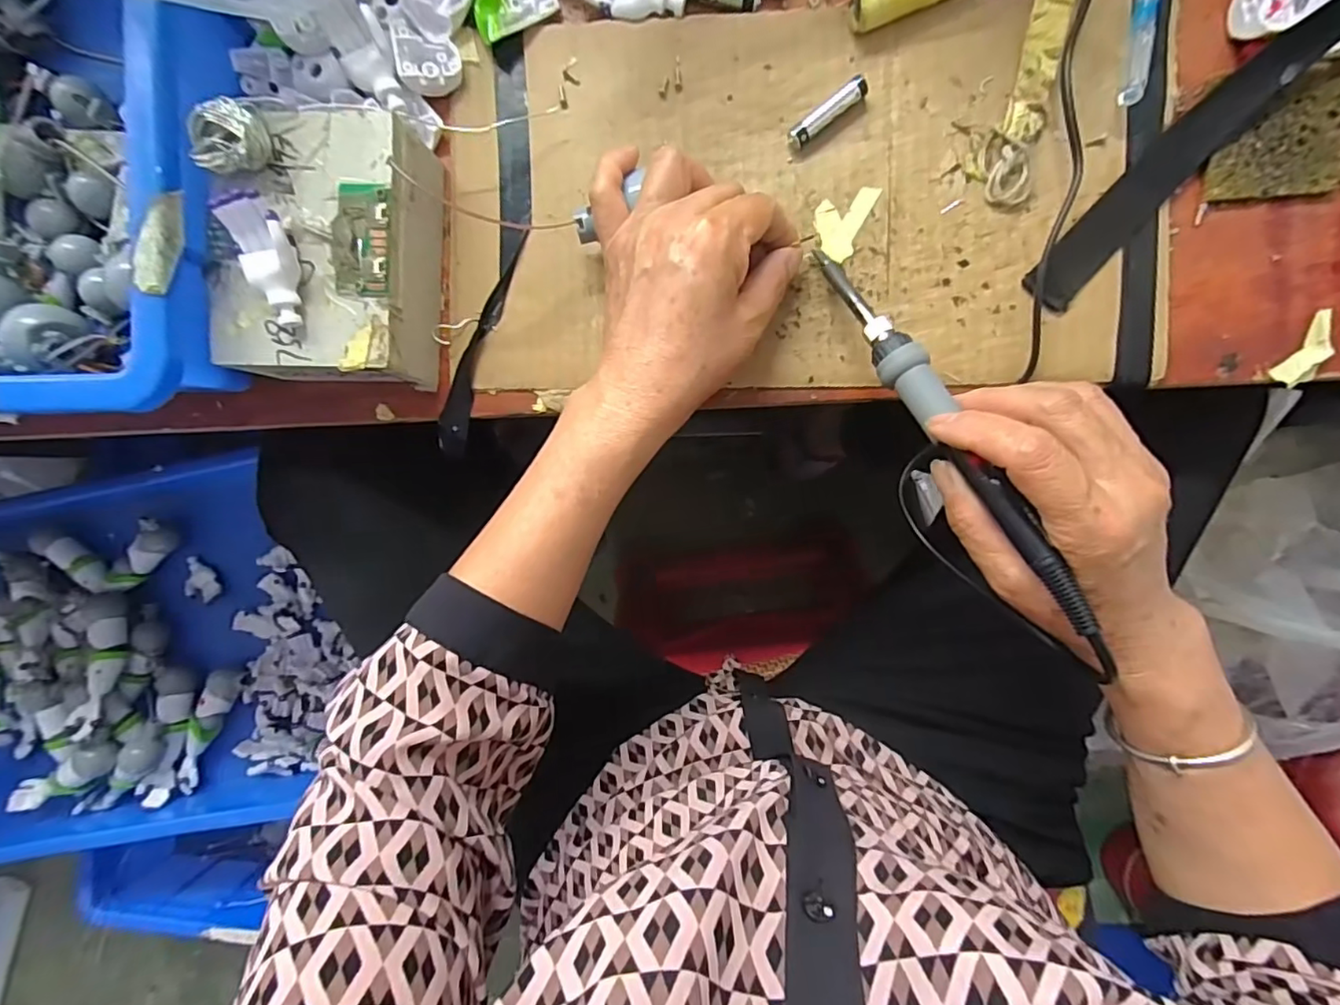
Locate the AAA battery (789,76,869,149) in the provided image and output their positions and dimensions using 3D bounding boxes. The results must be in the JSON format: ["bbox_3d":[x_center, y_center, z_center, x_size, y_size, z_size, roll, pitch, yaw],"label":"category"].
[{"bbox_3d":[0.080,-0.197,0.300,0.043,0.011,0.010,-35,89,7],"label":"AAA battery"}]

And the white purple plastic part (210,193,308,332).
[{"bbox_3d":[-0.186,-0.112,0.276,0.027,0.016,0.057,-15,109,7],"label":"white purple plastic part"}]

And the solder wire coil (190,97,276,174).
[{"bbox_3d":[-0.202,-0.168,0.274,0.029,0.024,0.029,0,91,5],"label":"solder wire coil"}]

